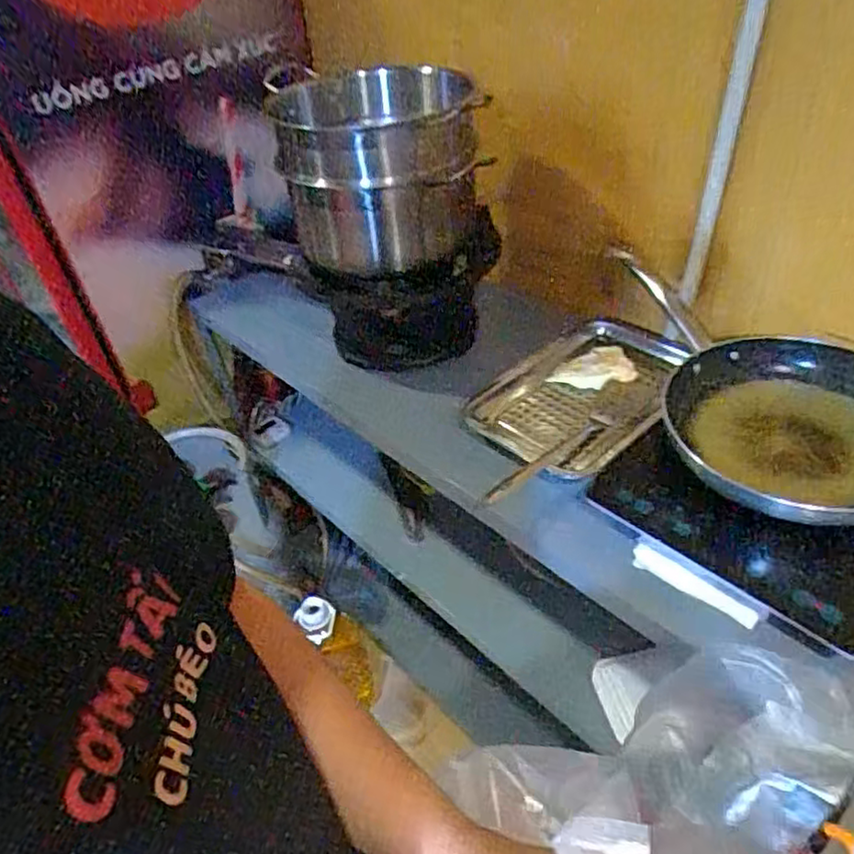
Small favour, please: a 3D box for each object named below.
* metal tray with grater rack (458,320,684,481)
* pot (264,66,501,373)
[{"bbox_3d":[0.207,-0.045,0.903,0.230,0.044,0.306,25,50,33],"label":"metal tray with grater rack"},{"bbox_3d":[-0.063,-0.359,0.932,0.263,0.240,0.278,-14,41,-8],"label":"pot"}]

